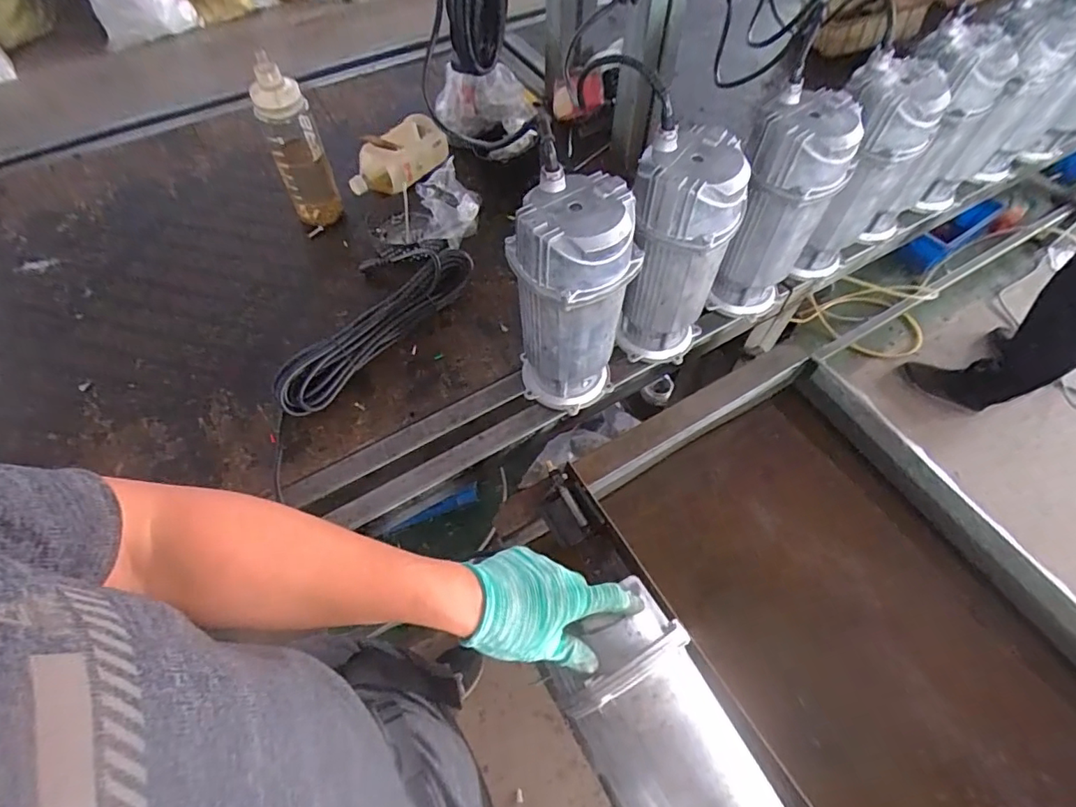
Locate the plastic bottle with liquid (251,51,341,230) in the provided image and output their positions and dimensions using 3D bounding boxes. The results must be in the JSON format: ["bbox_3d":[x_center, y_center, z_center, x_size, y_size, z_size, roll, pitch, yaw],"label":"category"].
[{"bbox_3d":[-0.402,-0.430,0.857,0.086,0.247,0.091,-23,62,-13],"label":"plastic bottle with liquid"}]

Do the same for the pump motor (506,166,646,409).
[{"bbox_3d":[0.039,-0.115,0.643,0.120,0.302,0.124,-40,67,-21],"label":"pump motor"}]

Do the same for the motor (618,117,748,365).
[{"bbox_3d":[0.177,-0.185,0.679,0.127,0.291,0.117,0,59,0],"label":"motor"}]

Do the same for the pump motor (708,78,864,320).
[{"bbox_3d":[0.327,-0.258,0.725,0.121,0.292,0.117,24,62,13],"label":"pump motor"}]

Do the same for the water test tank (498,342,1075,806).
[{"bbox_3d":[0.373,0.334,0.640,0.541,0.217,0.744,-27,63,-15],"label":"water test tank"}]

